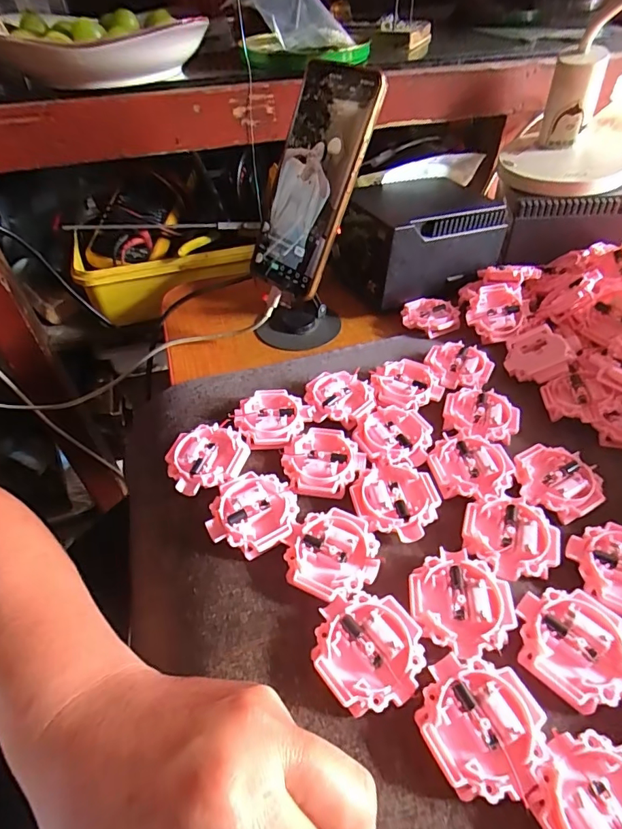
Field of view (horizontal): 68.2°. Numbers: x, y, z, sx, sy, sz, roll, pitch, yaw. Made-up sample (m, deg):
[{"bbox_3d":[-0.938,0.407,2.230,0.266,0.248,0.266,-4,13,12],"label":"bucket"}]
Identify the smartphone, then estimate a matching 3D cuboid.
[{"bbox_3d":[-0.002,-0.182,0.364,0.078,0.165,0.016,33,25,29],"label":"smartphone"}]

